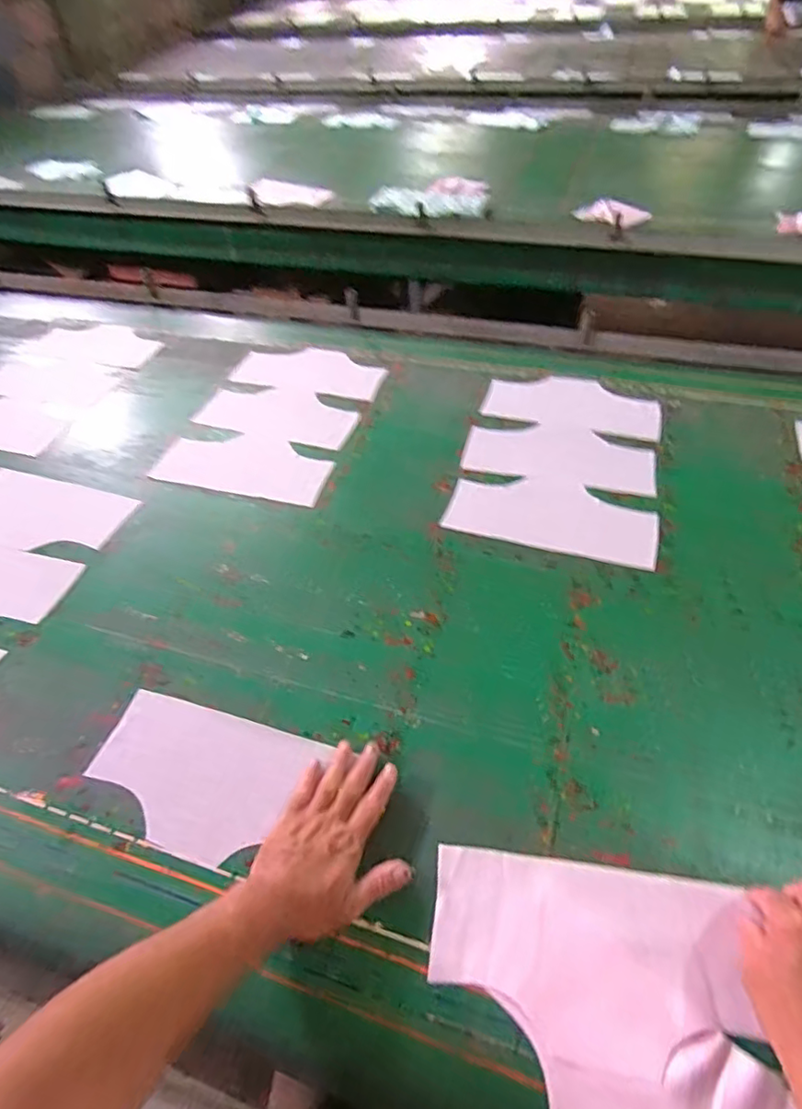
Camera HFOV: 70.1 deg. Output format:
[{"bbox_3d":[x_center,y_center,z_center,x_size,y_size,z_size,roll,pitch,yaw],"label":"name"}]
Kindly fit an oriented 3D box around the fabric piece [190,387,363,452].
[{"bbox_3d":[-0.233,-0.269,1.091,0.317,0.011,0.150,16,50,21],"label":"fabric piece"}]

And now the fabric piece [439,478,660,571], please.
[{"bbox_3d":[0.230,-0.063,0.875,0.305,0.005,0.138,13,50,14],"label":"fabric piece"}]

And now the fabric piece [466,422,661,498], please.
[{"bbox_3d":[0.268,-0.171,0.969,0.305,0.006,0.153,10,47,13],"label":"fabric piece"}]

